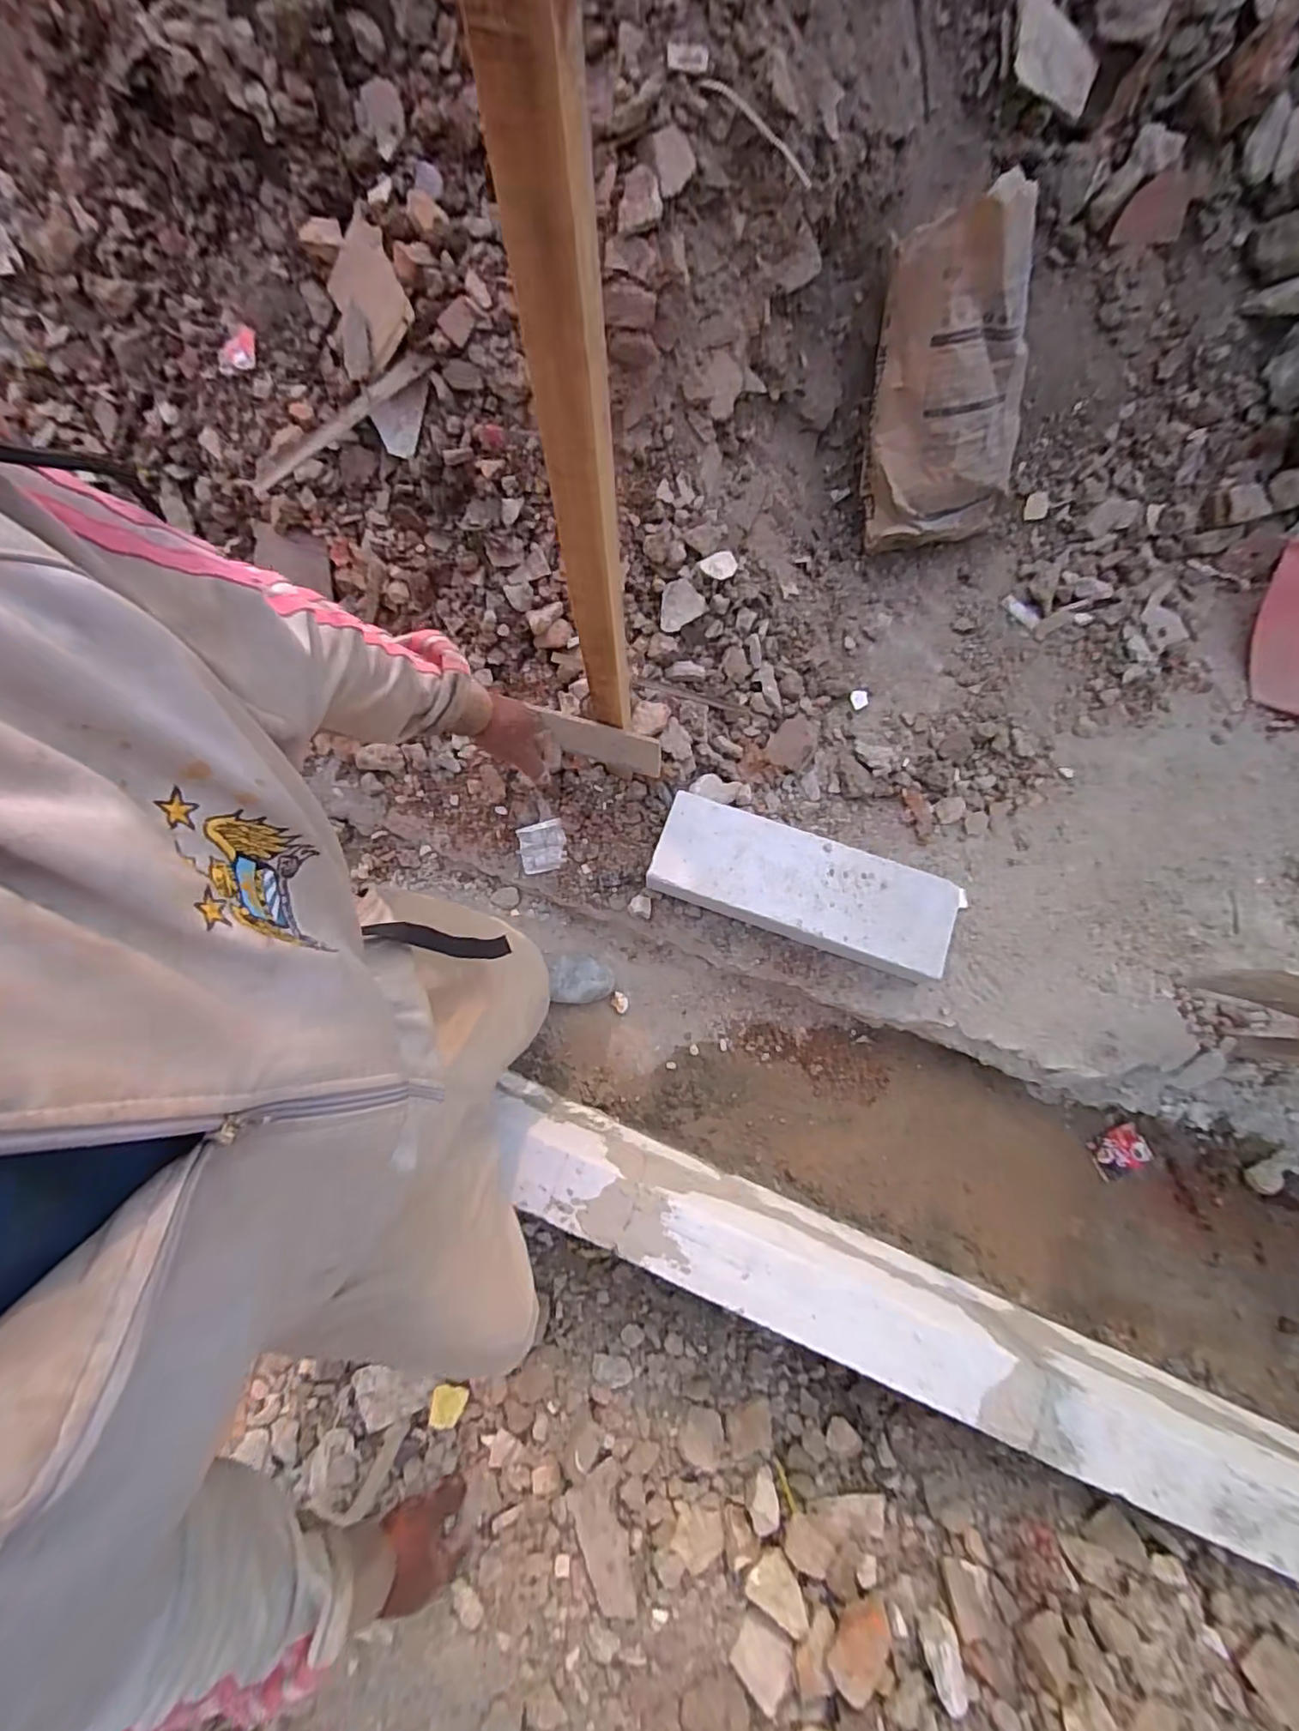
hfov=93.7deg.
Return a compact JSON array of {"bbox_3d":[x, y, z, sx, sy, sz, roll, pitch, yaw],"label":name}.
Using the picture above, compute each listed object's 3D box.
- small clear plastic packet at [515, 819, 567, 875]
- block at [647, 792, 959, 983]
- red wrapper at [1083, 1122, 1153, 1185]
[{"bbox_3d":[-0.234,-0.038,1.322,0.109,0.017,0.114,-8,116,6],"label":"small clear plastic packet"},{"bbox_3d":[0.309,0.041,1.248,0.594,0.084,0.201,18,77,5],"label":"block"},{"bbox_3d":[0.981,0.597,1.268,0.127,0.013,0.080,-22,77,-4],"label":"red wrapper"}]

